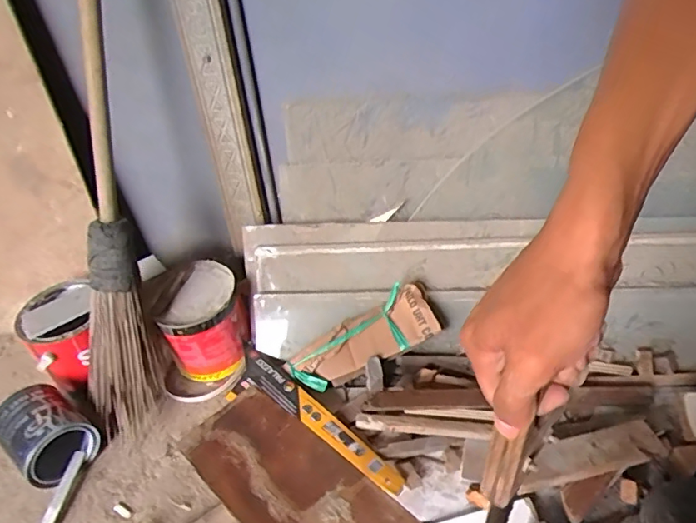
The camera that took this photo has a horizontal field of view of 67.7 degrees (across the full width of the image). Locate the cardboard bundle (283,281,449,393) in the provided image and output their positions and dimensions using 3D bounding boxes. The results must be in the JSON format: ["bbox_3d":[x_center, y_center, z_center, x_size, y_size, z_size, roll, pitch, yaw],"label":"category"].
[{"bbox_3d":[0.026,0.132,0.868,0.256,0.029,0.092,-29,75,5],"label":"cardboard bundle"}]

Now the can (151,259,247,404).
[{"bbox_3d":[-0.259,0.125,0.919,0.162,0.170,0.171,-18,41,-15],"label":"can"}]

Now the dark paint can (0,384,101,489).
[{"bbox_3d":[-0.474,0.269,0.809,0.116,0.108,0.106,23,48,30],"label":"dark paint can"}]

